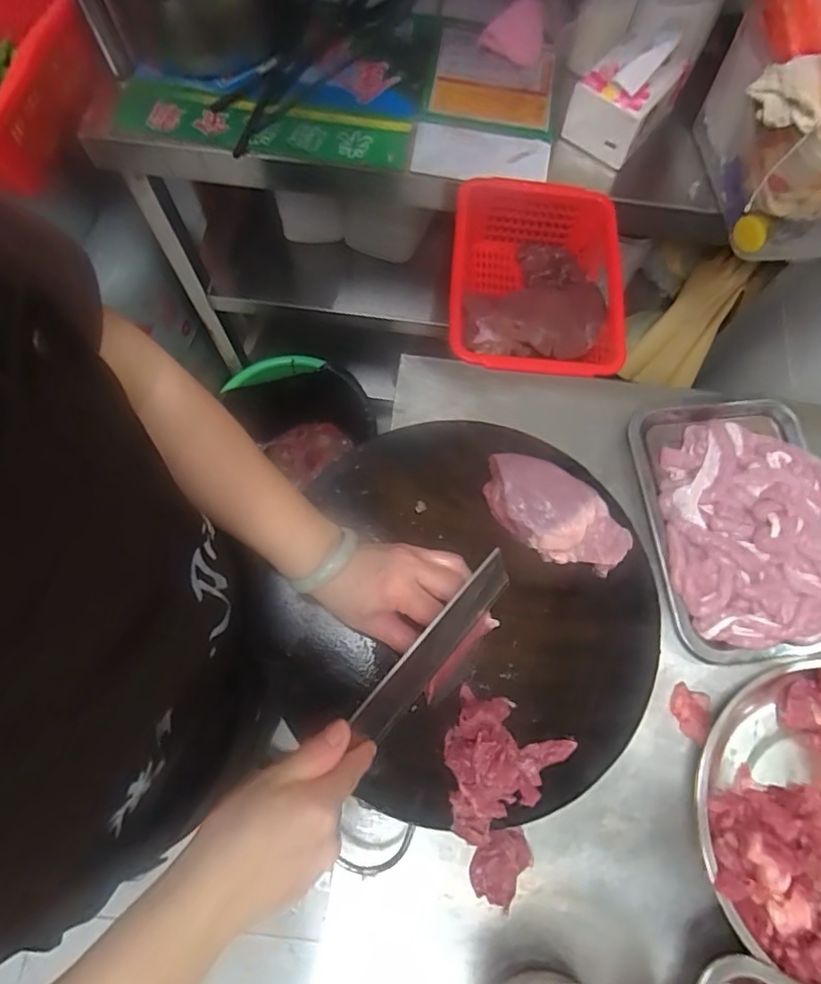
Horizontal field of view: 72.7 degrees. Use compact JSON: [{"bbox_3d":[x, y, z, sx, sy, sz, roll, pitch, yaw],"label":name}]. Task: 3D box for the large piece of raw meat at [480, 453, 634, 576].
[{"bbox_3d":[0.123,0.017,0.490,0.144,0.041,0.069,38,75,10],"label":"large piece of raw meat"}]

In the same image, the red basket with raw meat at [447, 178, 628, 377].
[{"bbox_3d":[0.150,-0.237,0.678,0.199,0.089,0.256,5,72,0],"label":"red basket with raw meat"}]

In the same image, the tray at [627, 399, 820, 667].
[{"bbox_3d":[0.322,0.027,0.530,0.186,0.040,0.250,-6,72,-4],"label":"tray"}]

